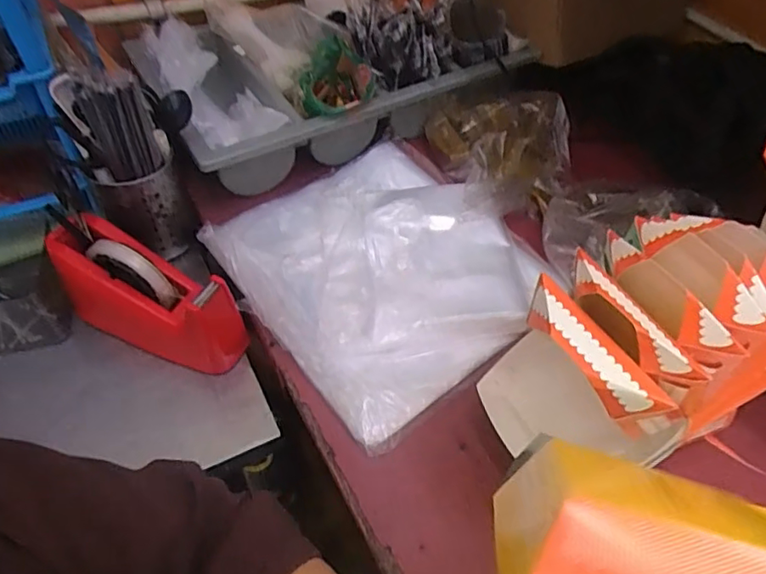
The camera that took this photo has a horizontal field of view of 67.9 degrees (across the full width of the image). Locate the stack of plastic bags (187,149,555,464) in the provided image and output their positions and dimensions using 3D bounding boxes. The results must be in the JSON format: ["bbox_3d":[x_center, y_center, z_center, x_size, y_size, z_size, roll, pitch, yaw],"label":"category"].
[{"bbox_3d":[-0.002,-0.026,0.627,0.285,0.046,0.318,-31,59,-25],"label":"stack of plastic bags"}]

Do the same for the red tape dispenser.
[{"bbox_3d":[-0.238,0.006,0.577,0.201,0.108,0.072,22,53,14],"label":"red tape dispenser"}]

